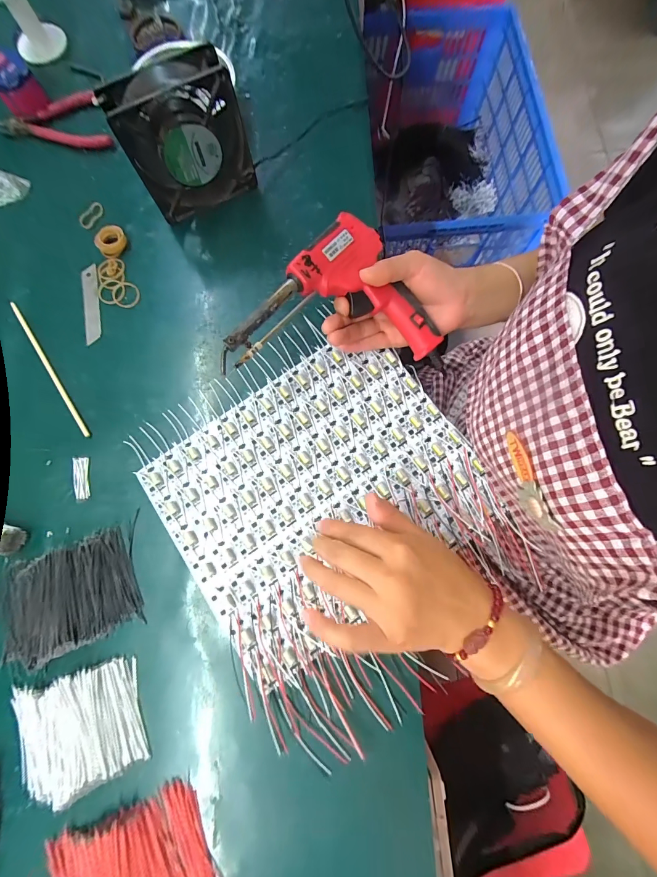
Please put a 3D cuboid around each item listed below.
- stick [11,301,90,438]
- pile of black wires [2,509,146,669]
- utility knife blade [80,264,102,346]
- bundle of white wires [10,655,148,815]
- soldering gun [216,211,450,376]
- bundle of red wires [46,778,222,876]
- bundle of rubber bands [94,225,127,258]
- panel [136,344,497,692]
[{"bbox_3d":[-0.309,-0.079,0.387,0.006,0.008,0.189,-35,78,-6],"label":"stick"},{"bbox_3d":[-0.246,0.148,0.331,0.128,0.016,0.093,-21,77,-3],"label":"pile of black wires"},{"bbox_3d":[-0.275,-0.155,0.408,0.021,0.004,0.096,-10,80,4],"label":"utility knife blade"},{"bbox_3d":[-0.219,0.253,0.305,0.106,0.019,0.090,-18,77,-3],"label":"bundle of white wires"},{"bbox_3d":[-0.003,-0.133,0.334,0.197,0.040,0.127,-9,94,-11],"label":"soldering gun"},{"bbox_3d":[-0.158,0.350,0.279,0.121,0.024,0.087,-21,75,-4],"label":"bundle of red wires"},{"bbox_3d":[-0.259,-0.235,0.419,0.035,0.019,0.035,0,76,2],"label":"bundle of rubber bands"},{"bbox_3d":[-0.011,0.047,0.347,0.284,0.014,0.245,-34,78,-6],"label":"panel"}]

